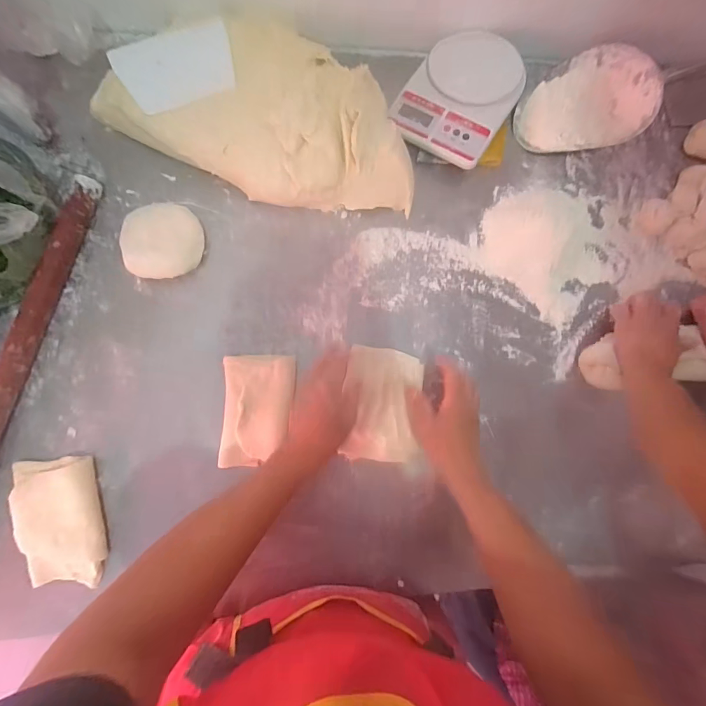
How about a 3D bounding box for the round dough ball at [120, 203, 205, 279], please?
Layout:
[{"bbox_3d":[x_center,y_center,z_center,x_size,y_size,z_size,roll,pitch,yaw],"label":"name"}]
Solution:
[{"bbox_3d":[-0.244,-0.142,0.508,0.095,0.040,0.089,1,83,-6],"label":"round dough ball"}]

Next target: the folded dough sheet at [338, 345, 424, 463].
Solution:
[{"bbox_3d":[0.041,0.067,0.511,0.093,0.022,0.142,4,82,-6],"label":"folded dough sheet"}]

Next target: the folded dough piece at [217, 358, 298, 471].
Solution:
[{"bbox_3d":[-0.120,0.072,0.500,0.086,0.037,0.134,1,83,-6],"label":"folded dough piece"}]

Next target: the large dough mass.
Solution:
[{"bbox_3d":[-0.102,-0.328,0.535,0.408,0.067,0.230,24,81,-3],"label":"large dough mass"}]

